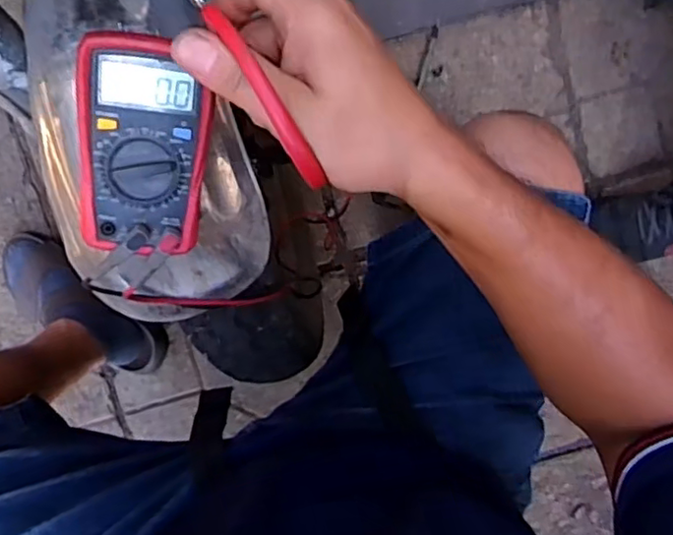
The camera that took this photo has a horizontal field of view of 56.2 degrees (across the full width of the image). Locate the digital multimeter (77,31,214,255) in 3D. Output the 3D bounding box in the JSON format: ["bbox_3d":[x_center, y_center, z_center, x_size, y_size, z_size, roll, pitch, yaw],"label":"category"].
[{"bbox_3d":[-0.117,-0.072,0.386,0.073,0.036,0.128,2,112,-13],"label":"digital multimeter"}]

